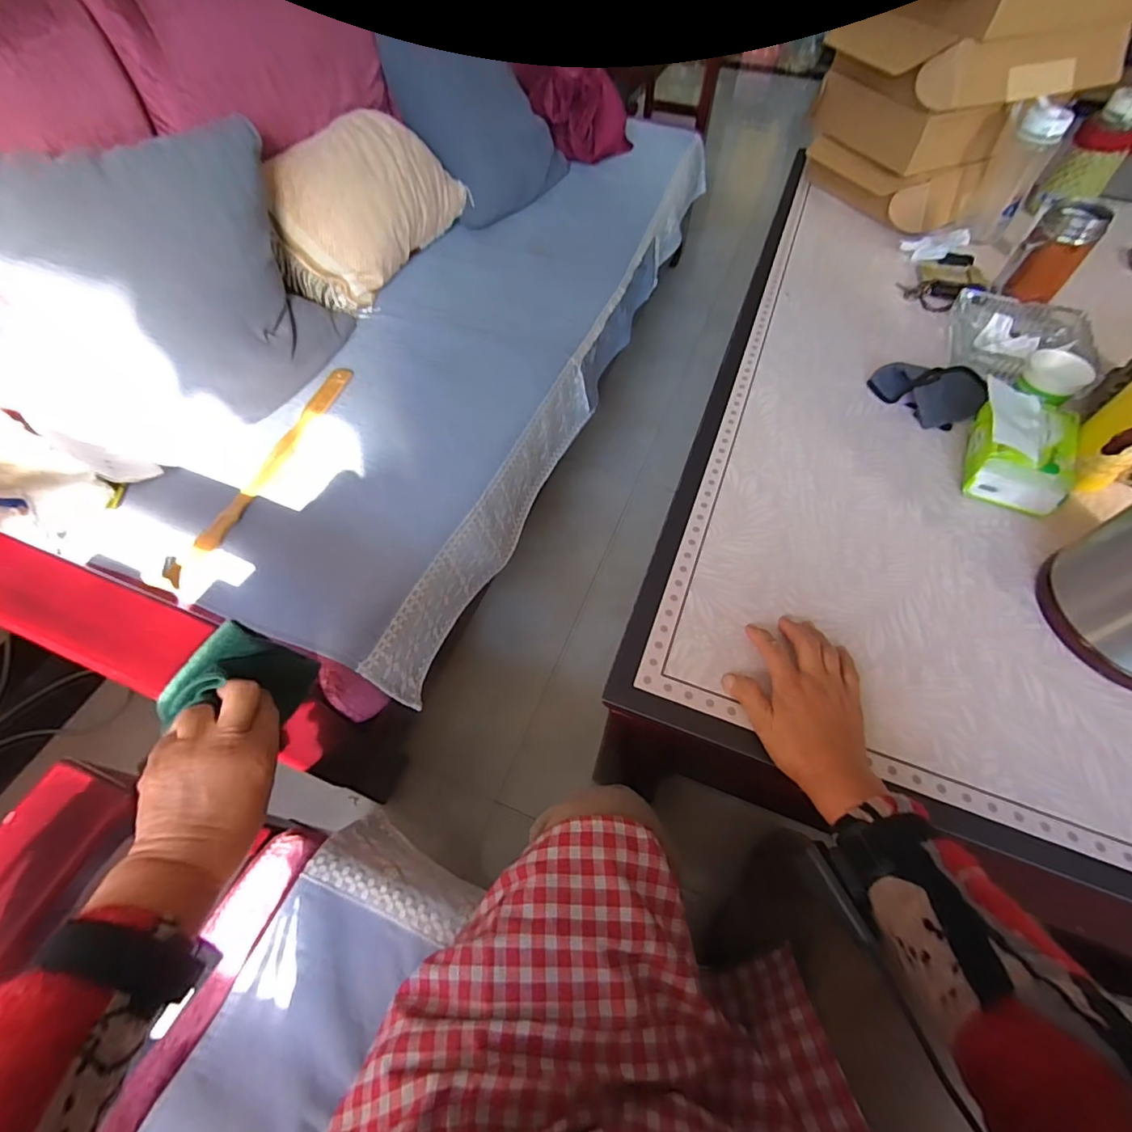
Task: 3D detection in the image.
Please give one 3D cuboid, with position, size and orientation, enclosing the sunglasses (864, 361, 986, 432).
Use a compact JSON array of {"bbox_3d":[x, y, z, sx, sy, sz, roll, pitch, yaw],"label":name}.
[{"bbox_3d":[0.510,-0.249,0.738,0.142,0.059,0.075,30,61,17],"label":"sunglasses"}]

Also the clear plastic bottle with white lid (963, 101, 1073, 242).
[{"bbox_3d":[0.860,-0.763,0.994,0.094,0.181,0.084,21,57,12],"label":"clear plastic bottle with white lid"}]

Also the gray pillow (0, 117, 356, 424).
[{"bbox_3d":[-0.542,-0.363,0.752,0.143,0.415,0.444,14,45,34],"label":"gray pillow"}]

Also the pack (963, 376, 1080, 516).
[{"bbox_3d":[0.576,-0.156,0.660,0.120,0.079,0.144,20,59,12],"label":"pack"}]

